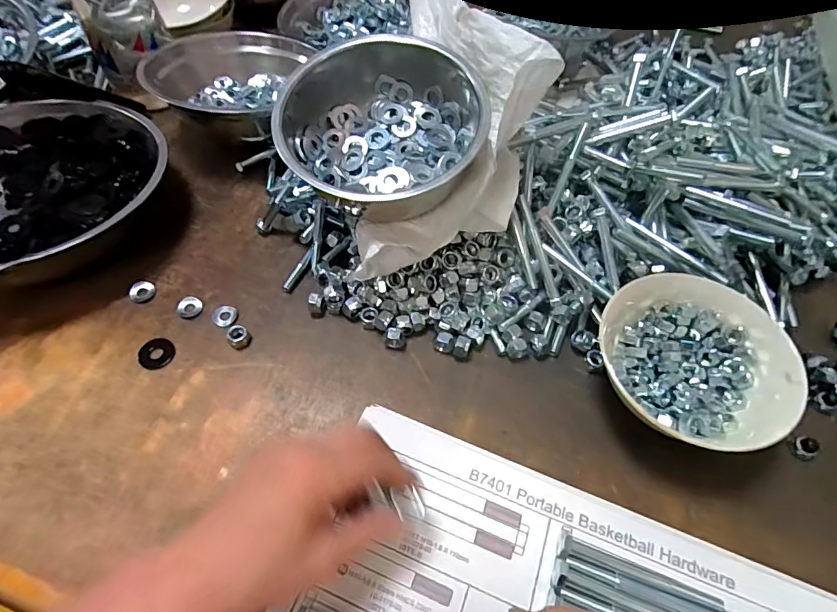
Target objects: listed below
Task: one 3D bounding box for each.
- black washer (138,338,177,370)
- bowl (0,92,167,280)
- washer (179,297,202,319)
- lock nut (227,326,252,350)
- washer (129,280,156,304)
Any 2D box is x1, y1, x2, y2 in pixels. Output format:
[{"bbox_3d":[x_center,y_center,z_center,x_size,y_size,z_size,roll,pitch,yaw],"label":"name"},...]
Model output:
[{"bbox_3d":[-0.229,0.042,0.403,0.028,0.006,0.028,1,55,-1],"label":"black washer"},{"bbox_3d":[-0.385,-0.111,0.453,0.260,0.071,0.253,1,55,-1],"label":"bowl"},{"bbox_3d":[-0.213,0.000,0.429,0.019,0.004,0.022,3,55,1],"label":"washer"},{"bbox_3d":[-0.159,0.028,0.408,0.018,0.012,0.019,1,55,-1],"label":"lock nut"},{"bbox_3d":[-0.260,-0.014,0.433,0.022,0.005,0.020,-37,64,-23],"label":"washer"}]

